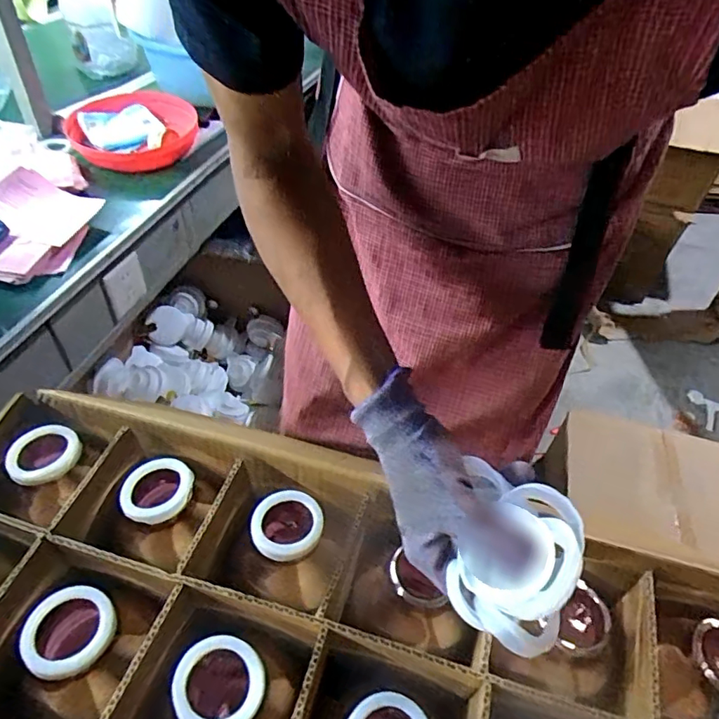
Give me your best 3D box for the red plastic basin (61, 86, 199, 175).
[{"bbox_3d":[-0.425,-0.445,1.000,0.236,0.053,0.293,-17,49,-21],"label":"red plastic basin"}]

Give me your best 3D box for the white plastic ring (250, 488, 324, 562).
[{"bbox_3d":[-0.060,0.136,0.433,0.057,0.013,0.055,0,63,-1],"label":"white plastic ring"}]

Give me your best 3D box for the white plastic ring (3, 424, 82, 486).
[{"bbox_3d":[-0.278,0.080,0.462,0.058,0.012,0.052,-27,53,-28],"label":"white plastic ring"}]

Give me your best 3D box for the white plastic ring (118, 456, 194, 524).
[{"bbox_3d":[-0.172,0.109,0.443,0.057,0.014,0.056,3,45,-3],"label":"white plastic ring"}]

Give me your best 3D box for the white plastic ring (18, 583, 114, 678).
[{"bbox_3d":[-0.199,0.185,0.359,0.054,0.016,0.058,3,45,-3],"label":"white plastic ring"}]

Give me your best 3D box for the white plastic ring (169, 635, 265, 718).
[{"bbox_3d":[-0.093,0.213,0.344,0.057,0.014,0.056,3,45,-3],"label":"white plastic ring"}]

